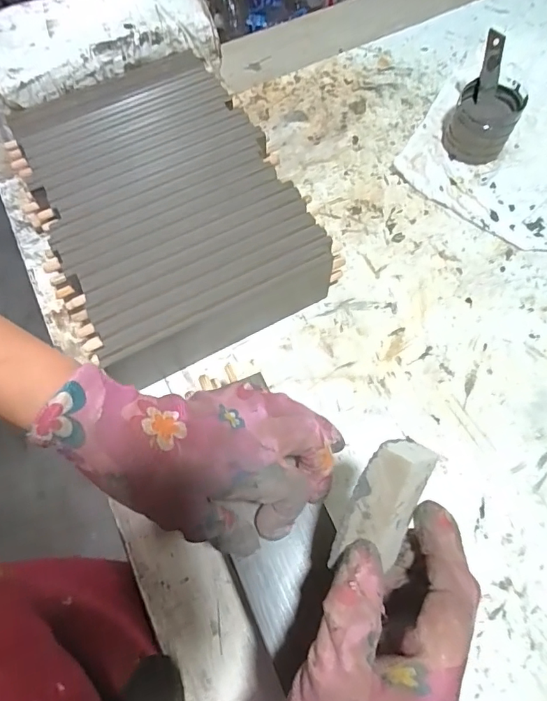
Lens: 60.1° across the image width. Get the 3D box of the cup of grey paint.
[{"bbox_3d":[0.215,-0.236,0.486,0.066,0.053,0.066,21,69,11],"label":"cup of grey paint"}]

